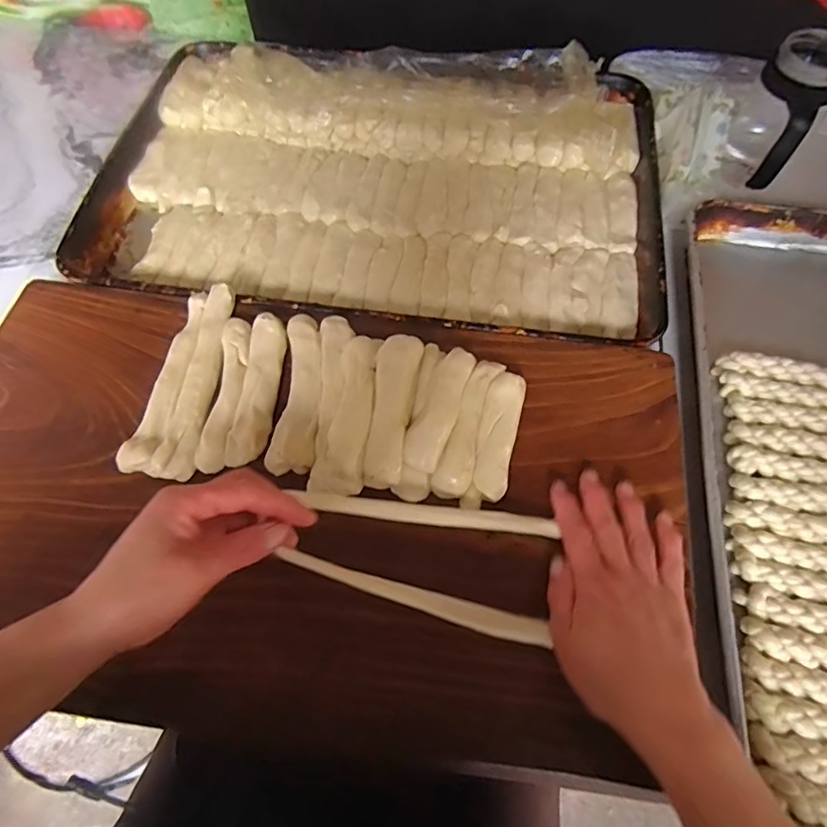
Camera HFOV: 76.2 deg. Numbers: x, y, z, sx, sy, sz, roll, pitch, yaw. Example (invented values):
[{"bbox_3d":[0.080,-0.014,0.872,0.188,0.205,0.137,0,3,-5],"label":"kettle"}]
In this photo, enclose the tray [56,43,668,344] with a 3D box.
[{"bbox_3d":[-0.038,-0.269,0.593,0.602,0.036,0.396,7,63,4],"label":"tray"}]

